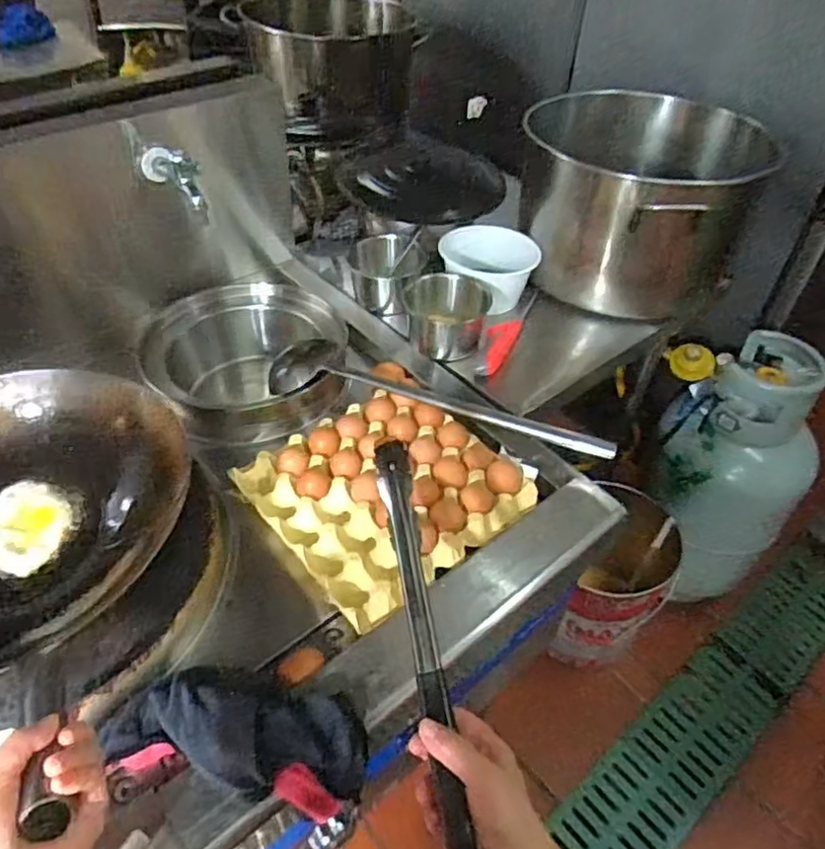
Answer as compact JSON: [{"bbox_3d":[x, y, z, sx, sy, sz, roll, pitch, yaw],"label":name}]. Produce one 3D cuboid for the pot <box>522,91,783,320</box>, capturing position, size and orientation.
[{"bbox_3d":[0.355,-0.369,1.093,0.317,0.250,0.341,-20,49,-21],"label":"pot"}]

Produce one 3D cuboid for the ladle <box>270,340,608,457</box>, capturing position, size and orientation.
[{"bbox_3d":[0.030,-0.036,0.887,0.488,0.056,0.093,15,46,12],"label":"ladle"}]

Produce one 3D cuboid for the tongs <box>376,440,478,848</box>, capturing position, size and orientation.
[{"bbox_3d":[0.005,0.157,0.539,0.028,0.029,0.346,-6,53,-8],"label":"tongs"}]

